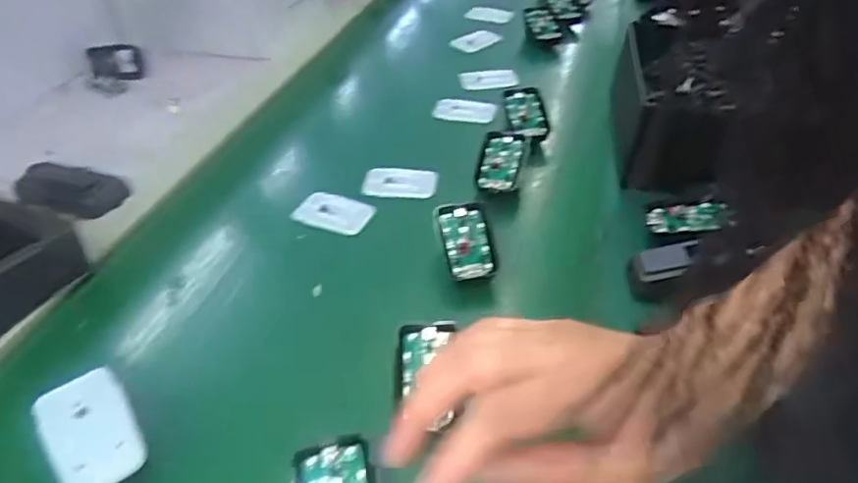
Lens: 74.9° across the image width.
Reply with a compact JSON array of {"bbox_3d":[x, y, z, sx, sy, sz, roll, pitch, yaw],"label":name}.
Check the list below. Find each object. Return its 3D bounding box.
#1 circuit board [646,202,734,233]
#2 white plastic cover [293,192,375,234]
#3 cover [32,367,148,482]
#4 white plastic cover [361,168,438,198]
[{"bbox_3d":[0.211,-0.019,0.456,0.061,0.005,0.029,-5,41,13],"label":"circuit board"},{"bbox_3d":[-0.089,-0.028,0.519,0.069,0.007,0.042,14,44,14],"label":"white plastic cover"},{"bbox_3d":[-0.197,0.110,0.325,0.046,0.005,0.067,-31,68,-18],"label":"cover"},{"bbox_3d":[-0.029,-0.058,0.553,0.073,0.009,0.040,3,42,2],"label":"white plastic cover"}]

